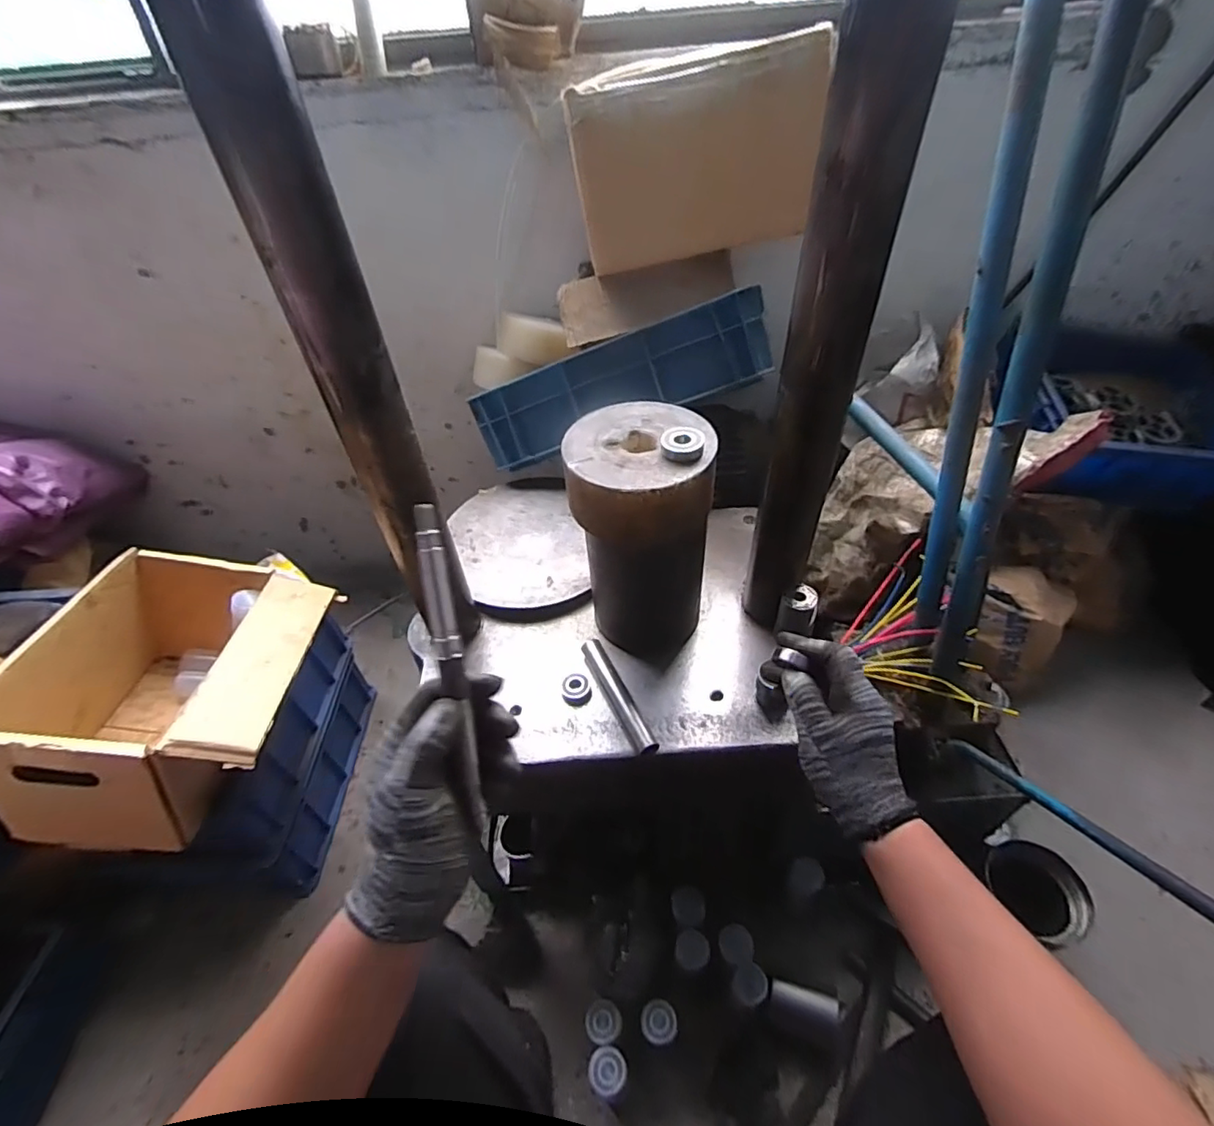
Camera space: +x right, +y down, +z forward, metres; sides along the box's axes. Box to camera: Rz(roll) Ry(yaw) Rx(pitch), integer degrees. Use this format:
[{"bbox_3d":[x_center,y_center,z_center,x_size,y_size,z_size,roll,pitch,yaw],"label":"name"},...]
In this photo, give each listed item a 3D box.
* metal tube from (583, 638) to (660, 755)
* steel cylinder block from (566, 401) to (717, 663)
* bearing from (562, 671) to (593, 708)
[{"bbox_3d":[0.012,0.147,0.637,0.023,0.025,0.152,-20,47,-15],"label":"metal tube"},{"bbox_3d":[0.040,-0.026,0.636,0.135,0.267,0.134,2,45,6],"label":"steel cylinder block"},{"bbox_3d":[-0.034,0.143,0.651,0.034,0.016,0.034,-2,45,2],"label":"bearing"}]

